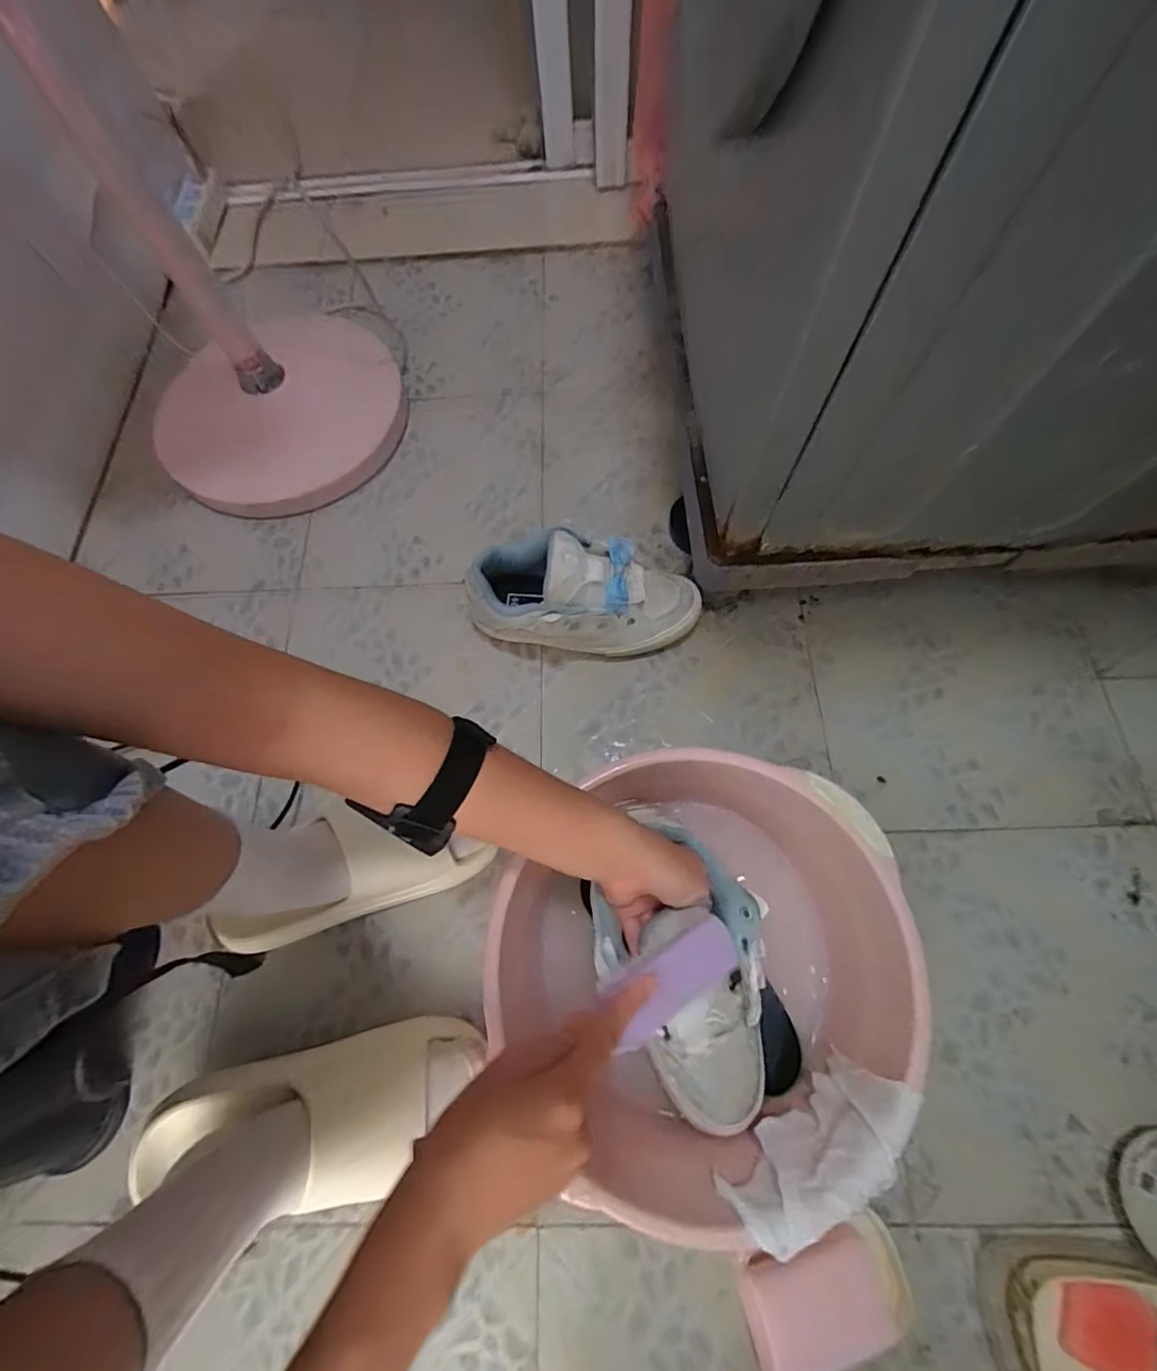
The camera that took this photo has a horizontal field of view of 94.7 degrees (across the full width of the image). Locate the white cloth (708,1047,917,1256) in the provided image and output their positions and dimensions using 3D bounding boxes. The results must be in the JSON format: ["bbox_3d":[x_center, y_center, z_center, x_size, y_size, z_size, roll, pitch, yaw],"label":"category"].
[{"bbox_3d":[0.163,0.314,0.360,0.132,0.069,0.040,-30,68,-7],"label":"white cloth"}]

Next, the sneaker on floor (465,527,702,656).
[{"bbox_3d":[0.006,-0.096,0.571,0.236,0.113,0.095,-2,68,5],"label":"sneaker on floor"}]

